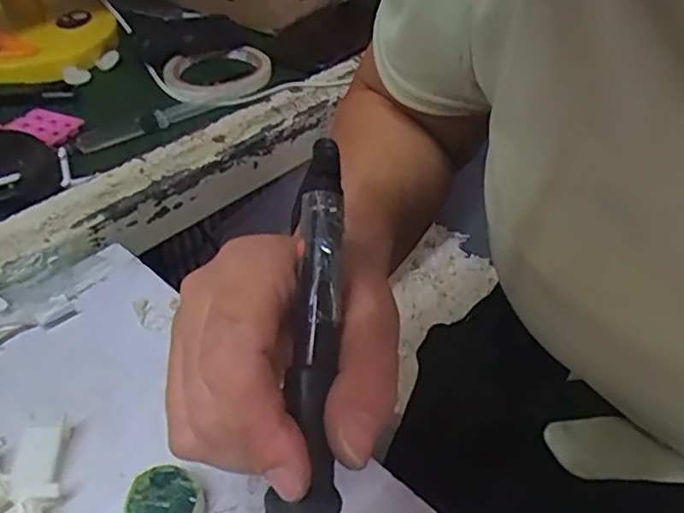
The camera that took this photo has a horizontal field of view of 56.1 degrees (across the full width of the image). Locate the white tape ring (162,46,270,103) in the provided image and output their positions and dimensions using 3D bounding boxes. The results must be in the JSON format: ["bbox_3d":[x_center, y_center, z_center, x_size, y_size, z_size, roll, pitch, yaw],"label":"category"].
[{"bbox_3d":[-0.114,-0.170,0.590,0.097,0.012,0.096,1,42,-1],"label":"white tape ring"}]

